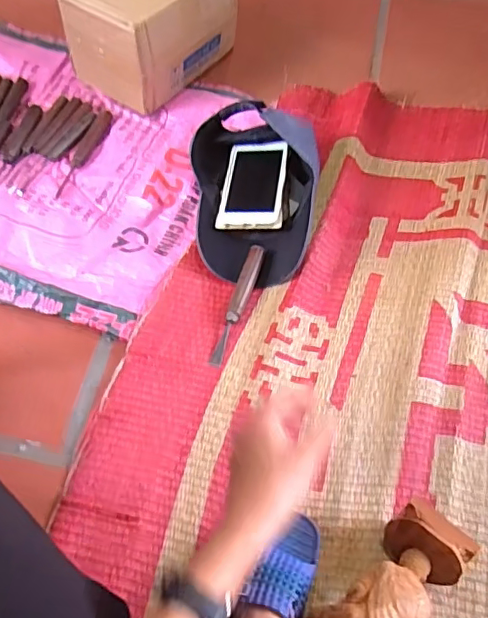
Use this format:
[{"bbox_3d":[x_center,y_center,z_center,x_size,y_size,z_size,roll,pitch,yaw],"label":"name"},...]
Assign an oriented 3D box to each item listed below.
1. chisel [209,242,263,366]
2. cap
[{"bbox_3d":[-0.006,-0.007,0.719,0.022,0.022,0.171,15,61,8],"label":"chisel"},{"bbox_3d":[0.019,-0.161,0.772,0.173,0.081,0.264,-5,60,-3],"label":"cap"}]

